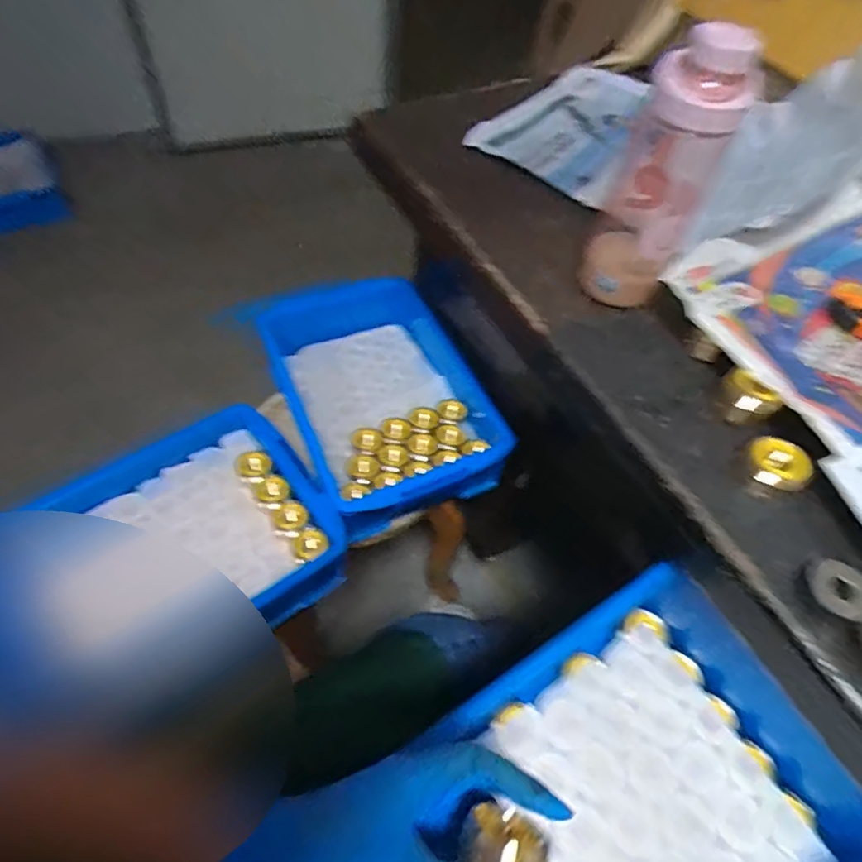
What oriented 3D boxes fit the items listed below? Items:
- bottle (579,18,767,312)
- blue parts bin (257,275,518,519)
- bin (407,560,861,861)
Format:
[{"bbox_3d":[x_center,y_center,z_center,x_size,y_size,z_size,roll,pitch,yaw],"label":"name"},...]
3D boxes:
[{"bbox_3d":[0.183,-0.194,0.444,0.071,0.208,0.065,23,57,11],"label":"bottle"},{"bbox_3d":[-0.060,-0.046,0.774,0.245,0.089,0.344,-19,59,-17],"label":"blue parts bin"},{"bbox_3d":[0.152,0.287,0.397,0.346,0.103,0.261,-27,62,-21],"label":"bin"}]

